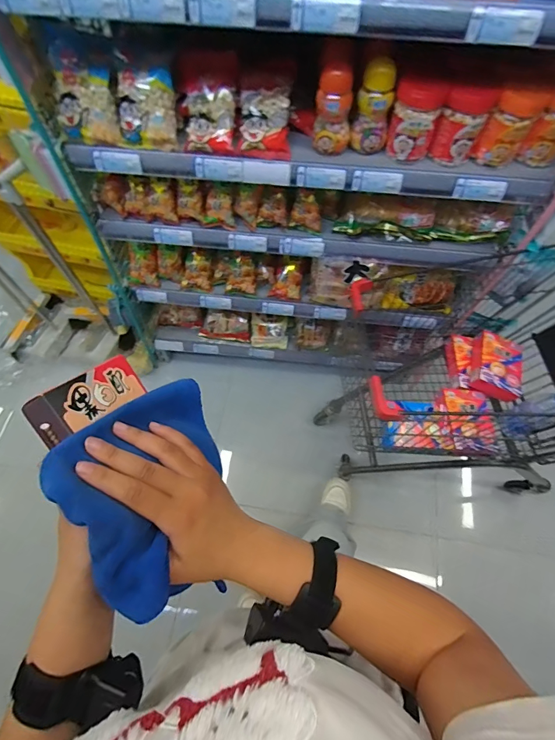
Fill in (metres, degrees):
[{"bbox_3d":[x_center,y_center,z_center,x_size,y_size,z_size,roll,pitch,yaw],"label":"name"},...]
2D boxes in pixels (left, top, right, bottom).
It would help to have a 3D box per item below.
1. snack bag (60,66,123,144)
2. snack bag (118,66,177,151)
[{"bbox_3d":[-0.364,-0.510,0.749,0.108,0.114,0.027,2,33,-5],"label":"snack bag"},{"bbox_3d":[-0.249,-0.502,0.748,0.102,0.125,0.048,3,35,-1],"label":"snack bag"}]

